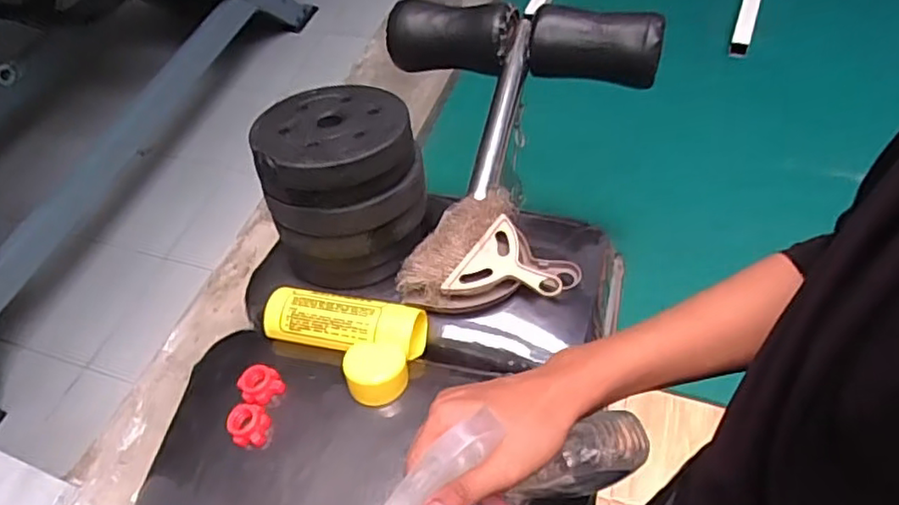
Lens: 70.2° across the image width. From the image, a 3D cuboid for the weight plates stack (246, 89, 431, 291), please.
[{"bbox_3d":[-0.131,-0.085,0.786,0.188,0.194,0.177,-18,53,-6],"label":"weight plates stack"}]

